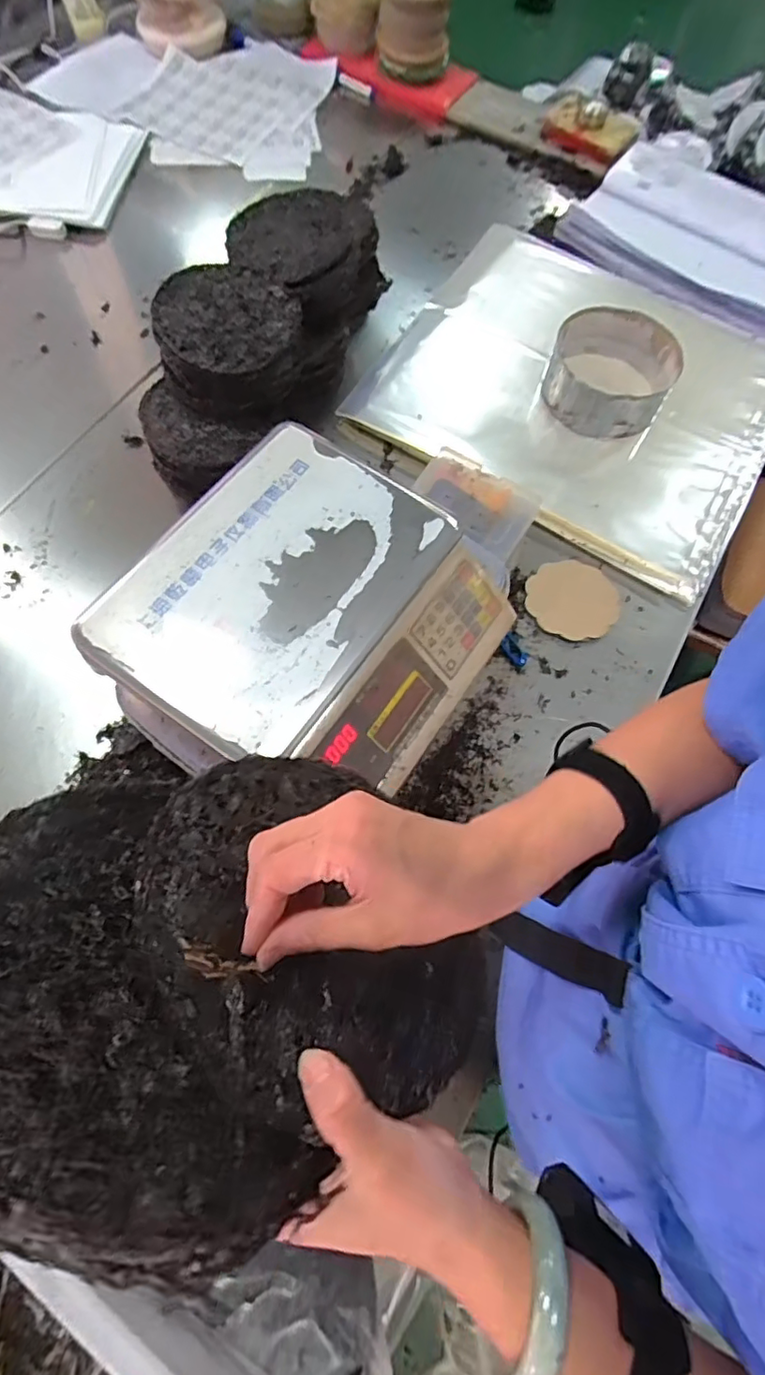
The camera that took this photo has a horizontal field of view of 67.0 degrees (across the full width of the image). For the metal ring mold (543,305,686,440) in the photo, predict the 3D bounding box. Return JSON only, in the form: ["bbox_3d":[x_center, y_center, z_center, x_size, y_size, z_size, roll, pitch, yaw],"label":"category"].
[{"bbox_3d":[0.382,-0.533,0.975,0.201,0.085,0.208,1,69,-2],"label":"metal ring mold"}]

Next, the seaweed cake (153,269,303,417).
[{"bbox_3d":[-0.223,-0.513,0.856,0.198,0.089,0.190,4,69,-1],"label":"seaweed cake"}]

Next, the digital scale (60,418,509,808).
[{"bbox_3d":[-0.064,-0.069,0.581,0.310,0.097,0.357,33,71,10],"label":"digital scale"}]

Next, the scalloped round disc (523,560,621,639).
[{"bbox_3d":[0.289,-0.134,0.879,0.134,0.011,0.136,1,69,-2],"label":"scalloped round disc"}]

